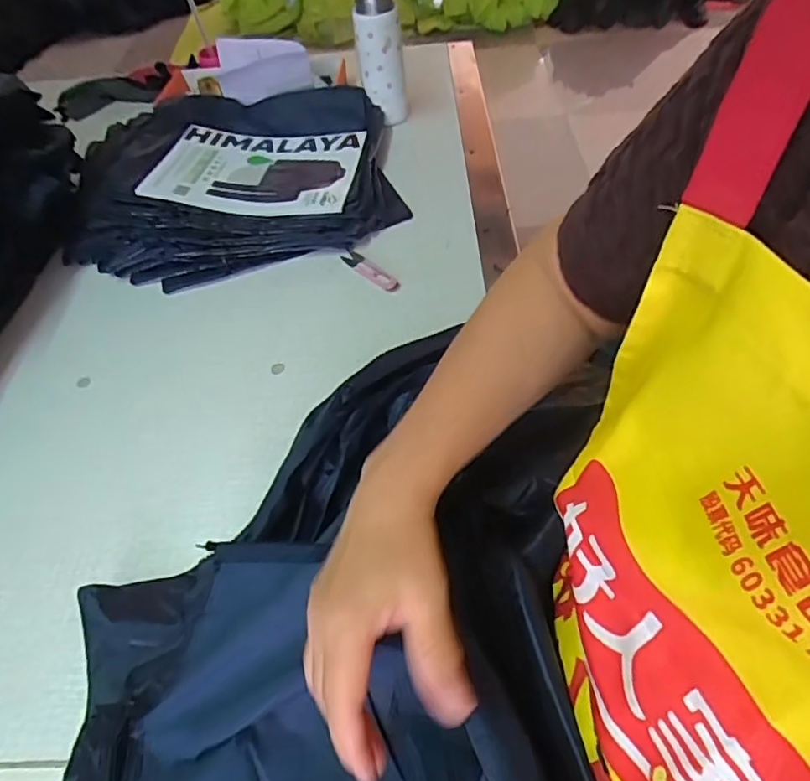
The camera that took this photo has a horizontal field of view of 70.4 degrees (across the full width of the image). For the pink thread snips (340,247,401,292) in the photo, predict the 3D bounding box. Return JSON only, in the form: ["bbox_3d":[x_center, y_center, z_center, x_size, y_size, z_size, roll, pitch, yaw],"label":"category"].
[{"bbox_3d":[-0.046,-0.153,0.726,0.020,0.004,0.099,-36,57,-22],"label":"pink thread snips"}]

